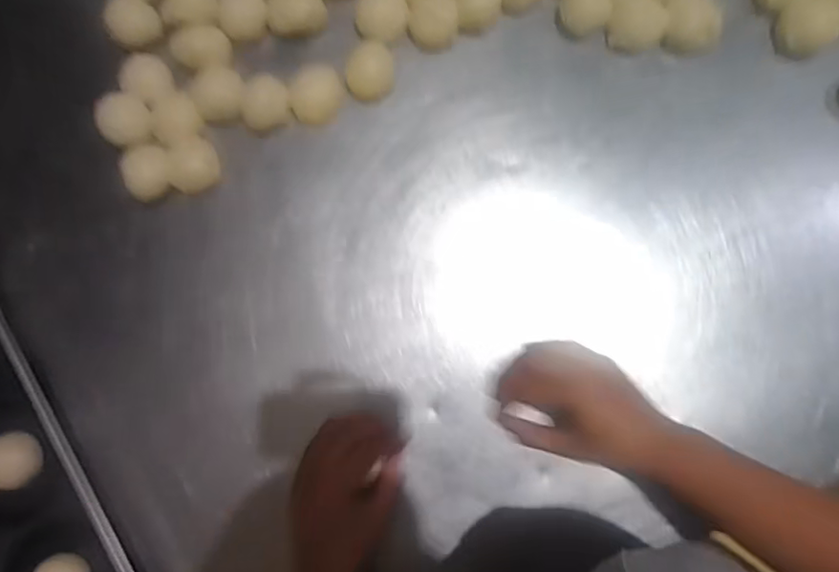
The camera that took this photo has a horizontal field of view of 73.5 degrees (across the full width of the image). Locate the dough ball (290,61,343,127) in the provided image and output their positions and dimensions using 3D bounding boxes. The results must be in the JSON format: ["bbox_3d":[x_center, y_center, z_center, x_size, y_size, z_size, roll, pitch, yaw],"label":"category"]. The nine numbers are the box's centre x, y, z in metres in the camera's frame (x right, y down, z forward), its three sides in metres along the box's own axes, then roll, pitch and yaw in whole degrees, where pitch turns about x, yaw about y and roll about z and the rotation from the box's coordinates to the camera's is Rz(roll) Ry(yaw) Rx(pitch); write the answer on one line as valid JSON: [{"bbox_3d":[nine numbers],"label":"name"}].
[{"bbox_3d":[-0.092,-0.172,0.504,0.043,0.026,0.046,0,87,2],"label":"dough ball"}]

